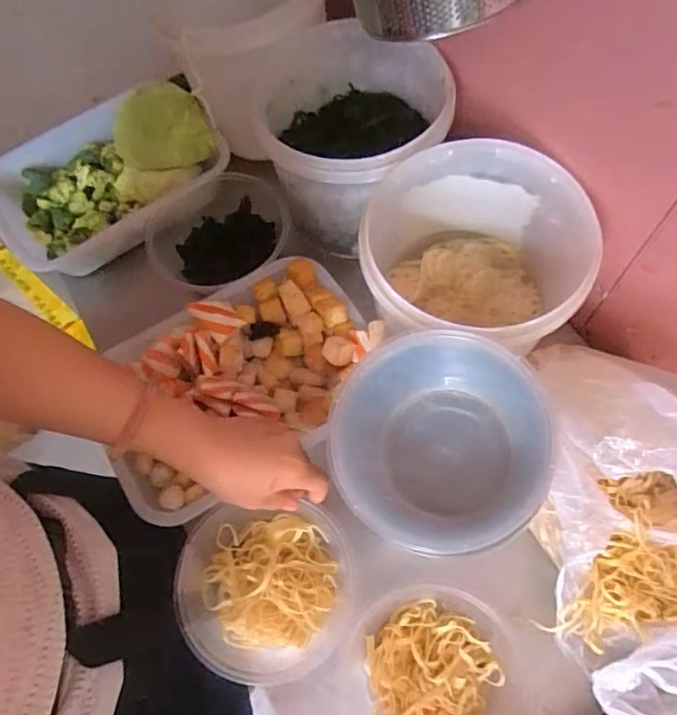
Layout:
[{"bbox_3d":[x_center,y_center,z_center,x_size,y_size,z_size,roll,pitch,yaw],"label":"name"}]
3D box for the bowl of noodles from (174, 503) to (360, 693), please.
[{"bbox_3d":[-0.072,0.219,0.534,0.165,0.062,0.144,3,66,5],"label":"bowl of noodles"}]

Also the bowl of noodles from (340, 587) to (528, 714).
[{"bbox_3d":[0.089,0.302,0.504,0.163,0.077,0.169,-1,66,3],"label":"bowl of noodles"}]

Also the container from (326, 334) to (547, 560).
[{"bbox_3d":[0.074,0.072,0.457,0.156,0.090,0.158,6,67,6],"label":"container"}]

